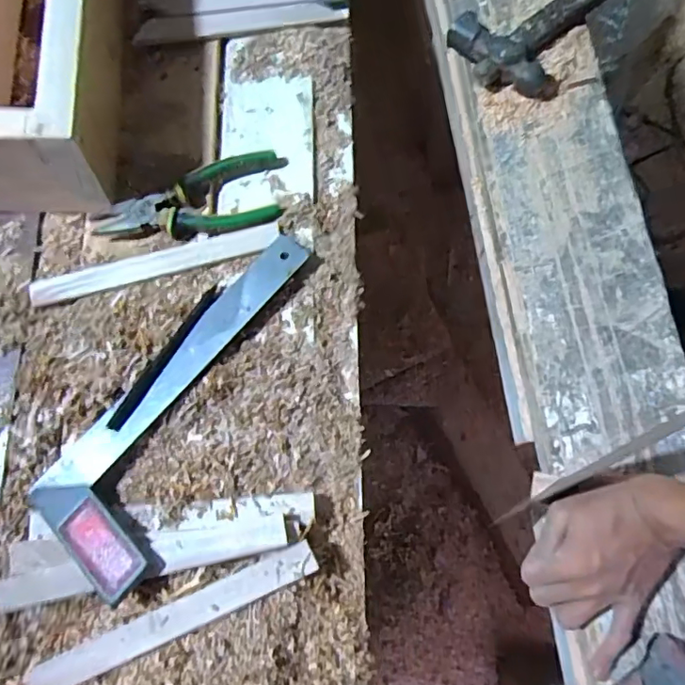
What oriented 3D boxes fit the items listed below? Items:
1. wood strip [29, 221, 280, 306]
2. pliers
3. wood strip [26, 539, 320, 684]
[{"bbox_3d":[-0.168,-0.073,0.484,0.223,0.010,0.025,-15,75,-3],"label":"wood strip"},{"bbox_3d":[-0.138,-0.128,0.499,0.177,0.026,0.068,-18,75,-4],"label":"pliers"},{"bbox_3d":[-0.126,0.207,0.398,0.226,0.016,0.023,-24,76,-5],"label":"wood strip"}]

